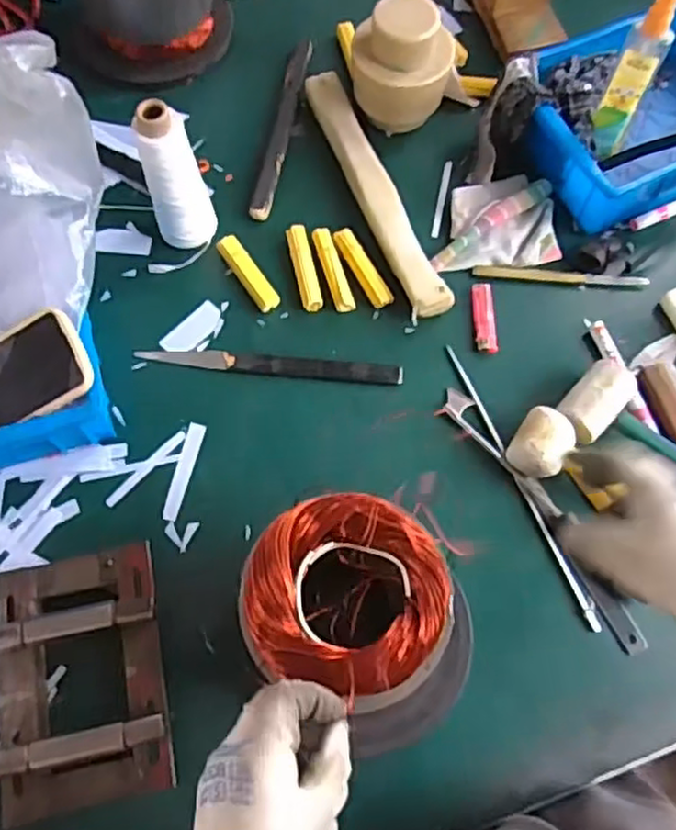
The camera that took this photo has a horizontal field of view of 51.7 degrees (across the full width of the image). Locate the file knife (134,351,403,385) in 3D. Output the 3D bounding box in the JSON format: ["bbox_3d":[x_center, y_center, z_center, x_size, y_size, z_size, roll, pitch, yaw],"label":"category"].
[{"bbox_3d":[-0.070,-0.052,0.709,0.269,0.009,0.019,5,69,1],"label":"file knife"}]

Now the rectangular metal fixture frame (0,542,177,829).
[{"bbox_3d":[-0.214,0.216,0.579,0.134,0.049,0.196,-10,69,-5],"label":"rectangular metal fixture frame"}]

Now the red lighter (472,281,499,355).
[{"bbox_3d":[0.154,-0.102,0.731,0.022,0.011,0.083,1,69,0],"label":"red lighter"}]

